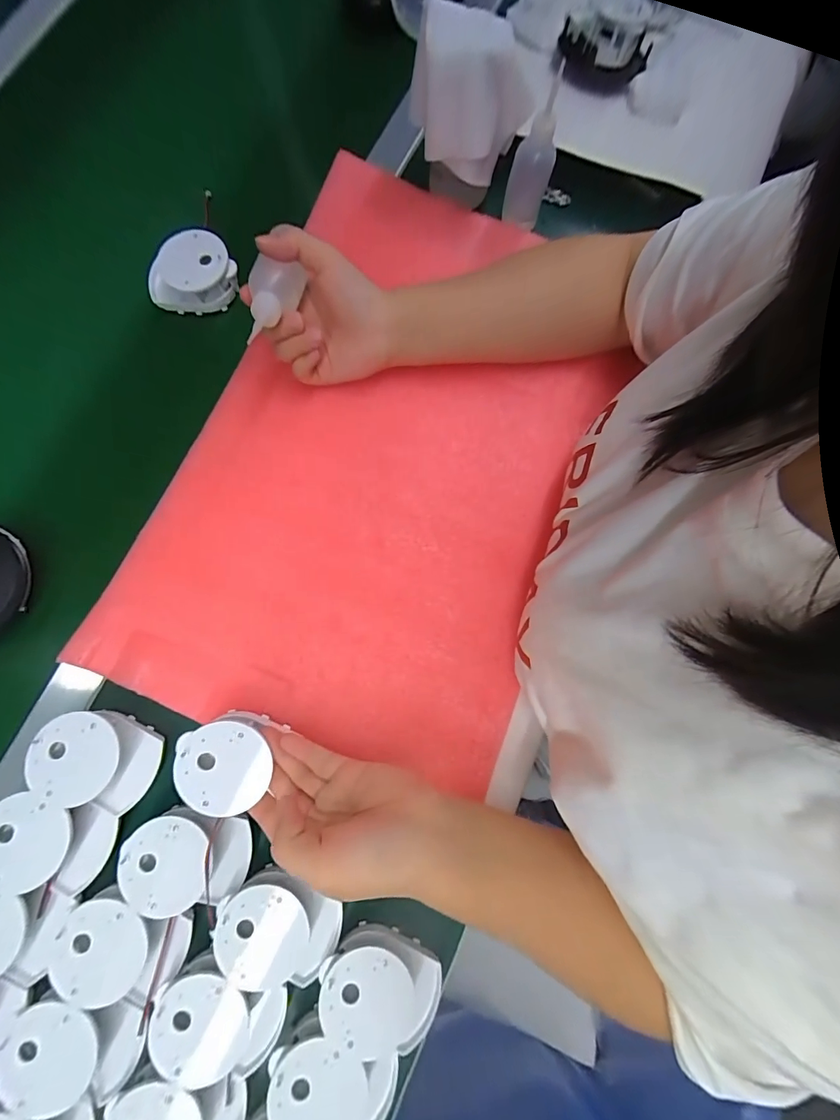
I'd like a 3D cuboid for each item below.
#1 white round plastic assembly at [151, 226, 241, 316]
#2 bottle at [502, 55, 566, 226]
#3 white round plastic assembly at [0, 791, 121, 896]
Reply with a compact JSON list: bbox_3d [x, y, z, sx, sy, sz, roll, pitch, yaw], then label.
[{"bbox_3d":[-0.213,-0.265,0.376,0.078,0.038,0.052,-35,82,-7],"label":"white round plastic assembly"},{"bbox_3d":[0.103,-0.364,0.373,0.034,0.108,0.041,39,81,6],"label":"bottle"},{"bbox_3d":[-0.270,0.202,0.290,0.078,0.025,0.061,20,79,3],"label":"white round plastic assembly"}]

